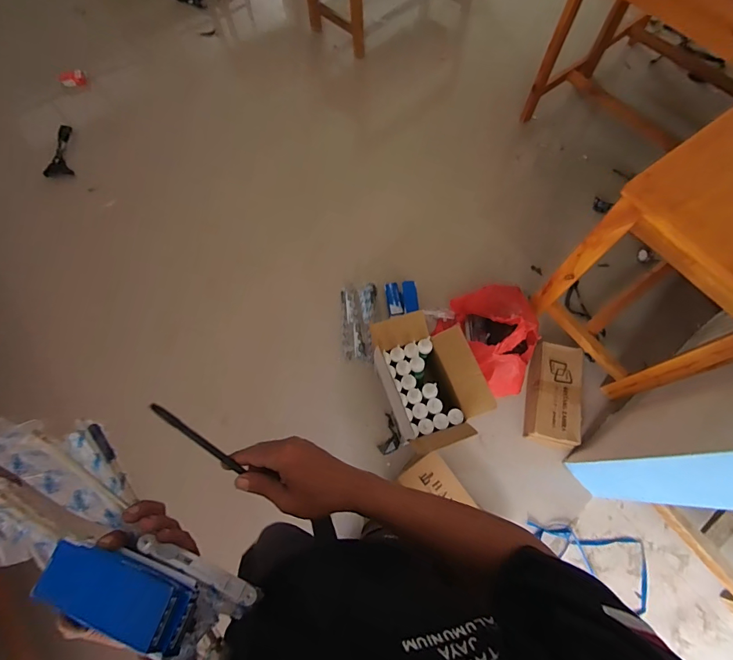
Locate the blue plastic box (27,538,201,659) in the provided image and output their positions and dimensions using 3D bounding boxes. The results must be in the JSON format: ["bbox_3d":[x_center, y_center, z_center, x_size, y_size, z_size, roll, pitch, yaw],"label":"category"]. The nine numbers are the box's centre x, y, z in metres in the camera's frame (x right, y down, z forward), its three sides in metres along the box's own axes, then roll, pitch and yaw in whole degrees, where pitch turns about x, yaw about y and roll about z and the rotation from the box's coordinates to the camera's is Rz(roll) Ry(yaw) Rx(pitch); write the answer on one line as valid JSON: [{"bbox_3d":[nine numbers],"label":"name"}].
[{"bbox_3d":[-0.238,0.250,0.365,0.146,0.030,0.058,13,70,10],"label":"blue plastic box"}]

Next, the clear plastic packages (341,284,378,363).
[{"bbox_3d":[-0.027,-0.034,1.548,0.138,0.024,0.318,-2,69,0],"label":"clear plastic packages"}]

